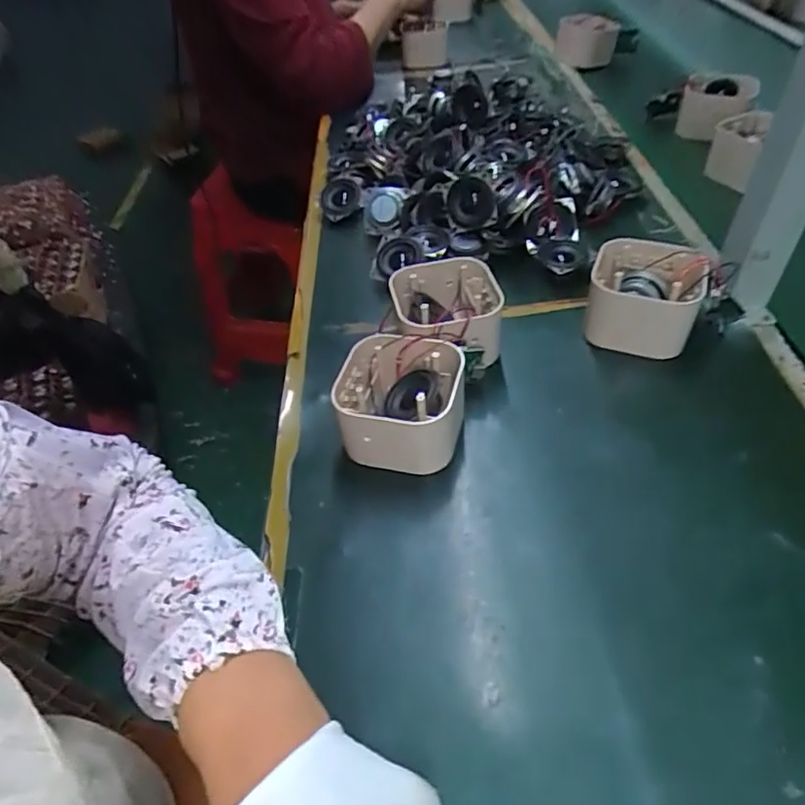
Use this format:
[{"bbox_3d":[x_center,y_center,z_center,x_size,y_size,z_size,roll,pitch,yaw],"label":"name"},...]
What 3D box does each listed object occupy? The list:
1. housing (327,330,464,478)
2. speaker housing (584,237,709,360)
[{"bbox_3d":[-0.001,0.001,0.450,0.096,0.063,0.090,9,48,15],"label":"housing"},{"bbox_3d":[0.208,-0.089,0.507,0.088,0.069,0.083,12,49,18],"label":"speaker housing"}]

